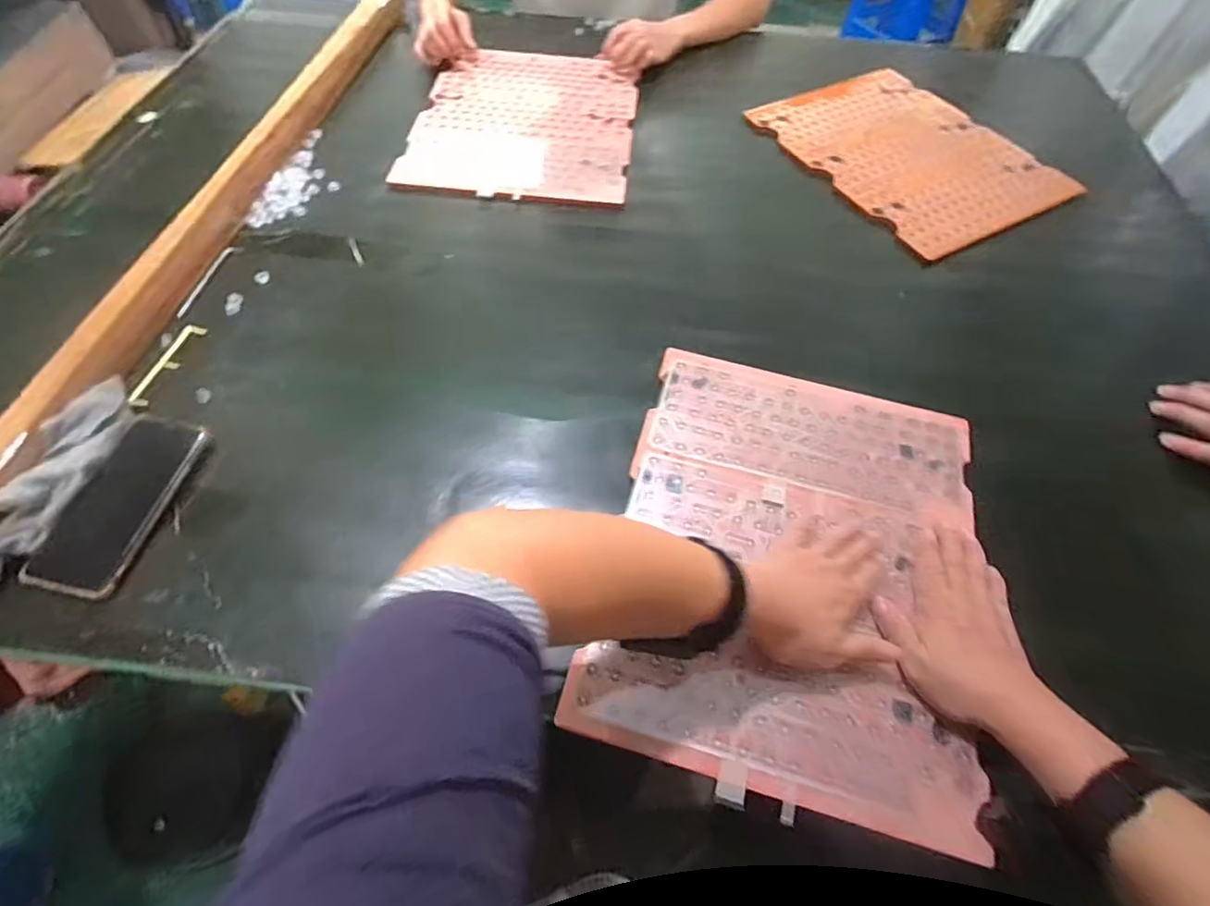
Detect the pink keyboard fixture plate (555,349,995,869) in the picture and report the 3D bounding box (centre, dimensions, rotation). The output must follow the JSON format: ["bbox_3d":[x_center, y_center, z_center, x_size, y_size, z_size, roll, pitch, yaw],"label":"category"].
[{"bbox_3d":[0.160,0.081,0.485,0.295,0.016,0.375,14,61,9],"label":"pink keyboard fixture plate"}]

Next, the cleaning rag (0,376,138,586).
[{"bbox_3d":[-0.490,0.017,0.500,0.049,0.027,0.201,7,60,2],"label":"cleaning rag"}]

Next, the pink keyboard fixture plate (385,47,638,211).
[{"bbox_3d":[-0.118,-0.514,0.850,0.321,0.009,0.401,6,60,1],"label":"pink keyboard fixture plate"}]

